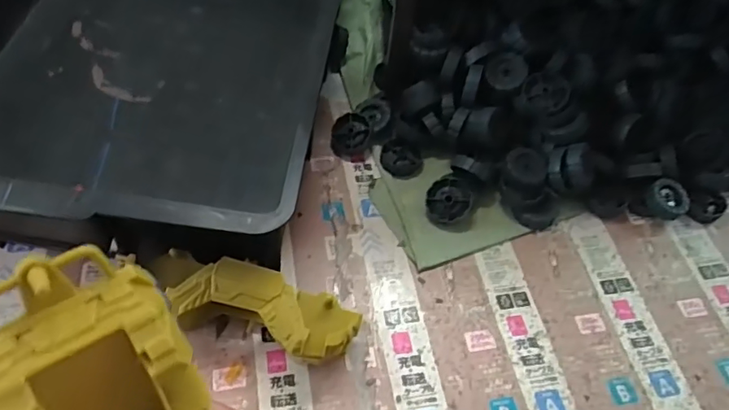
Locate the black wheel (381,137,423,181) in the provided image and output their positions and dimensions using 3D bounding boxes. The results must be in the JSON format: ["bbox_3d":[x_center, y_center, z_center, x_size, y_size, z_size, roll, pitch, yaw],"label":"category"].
[{"bbox_3d":[0.036,-0.044,0.519,0.040,0.013,0.040,2,55,-2],"label":"black wheel"}]

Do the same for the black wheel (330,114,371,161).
[{"bbox_3d":[-0.013,-0.065,0.522,0.036,0.023,0.039,2,55,-2],"label":"black wheel"}]

